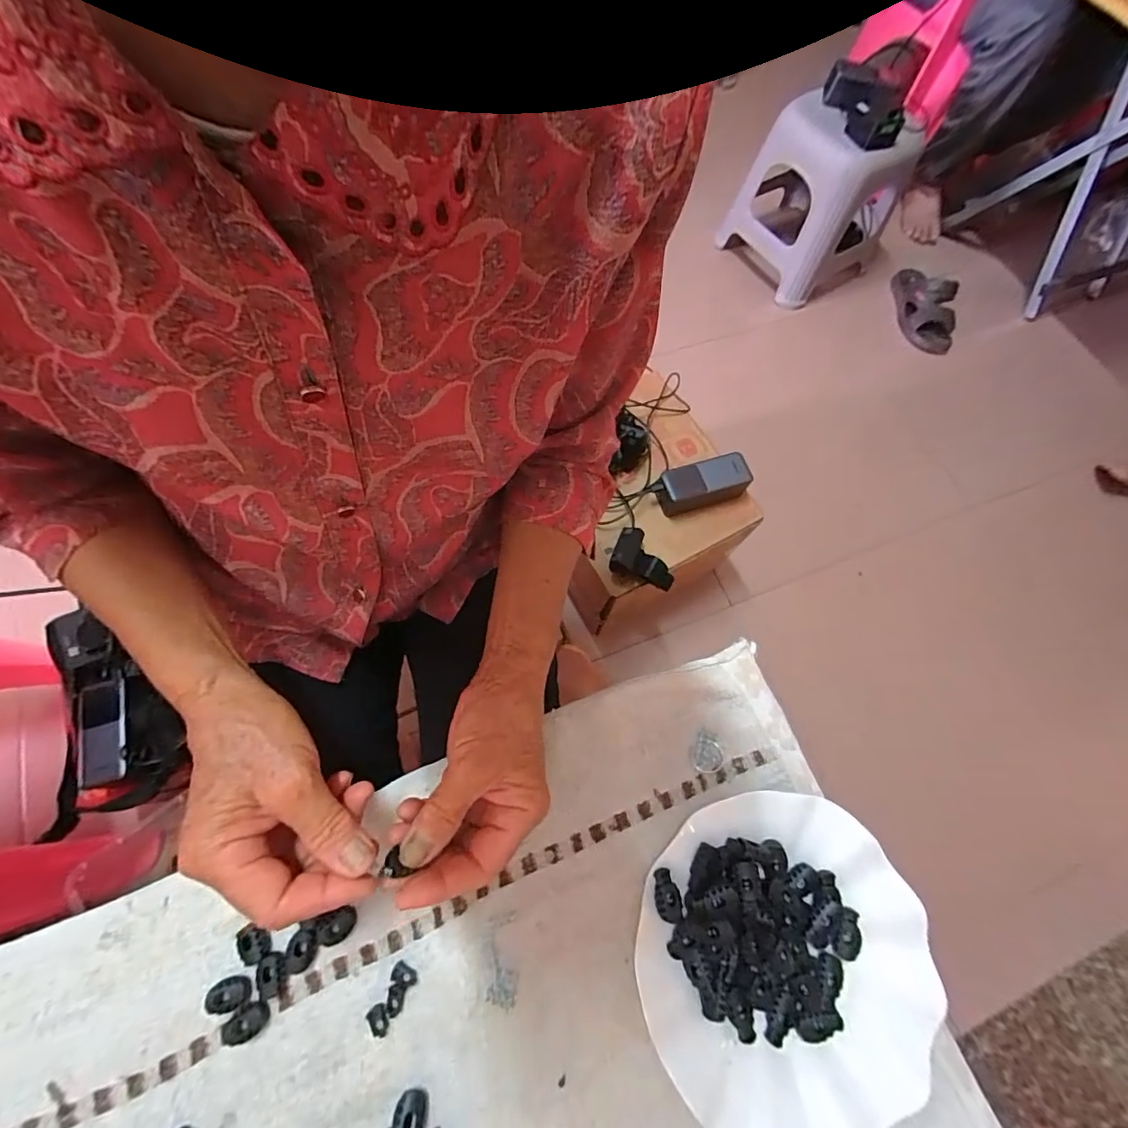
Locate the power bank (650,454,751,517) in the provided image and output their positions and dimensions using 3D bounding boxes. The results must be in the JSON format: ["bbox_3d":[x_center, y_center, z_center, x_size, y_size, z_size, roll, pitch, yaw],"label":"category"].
[{"bbox_3d":[0.205,-0.117,0.730,0.129,0.051,0.056,-16,70,-9],"label":"power bank"}]

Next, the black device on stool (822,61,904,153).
[{"bbox_3d":[0.598,-0.907,0.978,0.091,0.060,0.209,-30,75,32],"label":"black device on stool"}]

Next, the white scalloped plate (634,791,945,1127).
[{"bbox_3d":[0.138,0.248,0.311,0.177,0.027,0.179,1,69,-3],"label":"white scalloped plate"}]

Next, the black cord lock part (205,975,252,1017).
[{"bbox_3d":[-0.201,0.259,0.296,0.025,0.006,0.018,-24,72,-12],"label":"black cord lock part"}]

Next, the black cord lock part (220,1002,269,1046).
[{"bbox_3d":[-0.190,0.275,0.293,0.027,0.006,0.018,-29,73,-13],"label":"black cord lock part"}]

